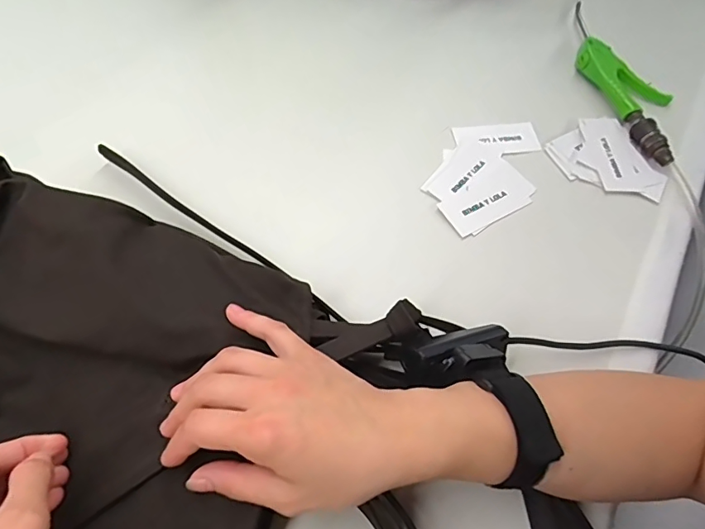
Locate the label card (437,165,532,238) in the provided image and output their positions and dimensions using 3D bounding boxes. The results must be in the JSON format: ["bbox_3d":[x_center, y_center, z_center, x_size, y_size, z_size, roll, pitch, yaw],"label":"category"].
[{"bbox_3d":[0.123,-0.061,0.438,0.091,0.004,0.043,-28,64,-18],"label":"label card"}]

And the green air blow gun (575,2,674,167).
[{"bbox_3d":[0.303,-0.218,0.541,0.069,0.021,0.257,-11,60,-9],"label":"green air blow gun"}]

